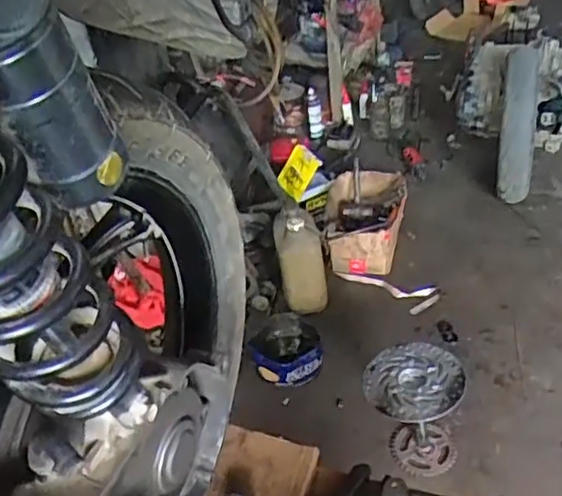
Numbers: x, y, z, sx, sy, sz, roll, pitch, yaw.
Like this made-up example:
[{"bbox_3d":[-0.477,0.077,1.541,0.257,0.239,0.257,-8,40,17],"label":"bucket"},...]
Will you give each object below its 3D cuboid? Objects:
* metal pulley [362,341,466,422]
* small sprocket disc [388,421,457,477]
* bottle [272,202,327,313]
[{"bbox_3d":[0.279,0.281,1.362,0.203,0.030,0.180,-18,44,3],"label":"metal pulley"},{"bbox_3d":[0.328,0.468,1.490,0.152,0.022,0.132,6,44,19],"label":"small sprocket disc"},{"bbox_3d":[0.059,0.026,1.836,0.133,0.285,0.149,-3,39,5],"label":"bottle"}]

